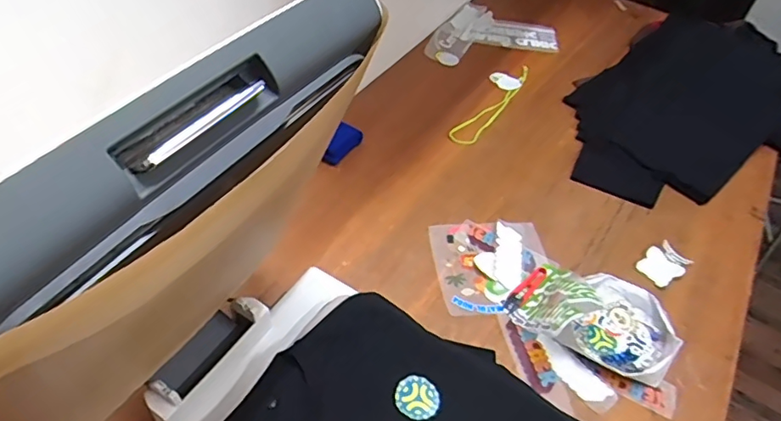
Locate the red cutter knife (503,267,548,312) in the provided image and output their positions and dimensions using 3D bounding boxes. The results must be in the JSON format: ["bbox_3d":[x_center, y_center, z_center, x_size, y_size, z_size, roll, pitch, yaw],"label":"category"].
[{"bbox_3d":[0.235,0.139,0.946,0.113,0.016,0.027,-35,59,-31],"label":"red cutter knife"}]

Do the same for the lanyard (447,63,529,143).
[{"bbox_3d":[0.246,-0.268,1.279,0.081,0.021,0.354,23,50,15],"label":"lanyard"}]

